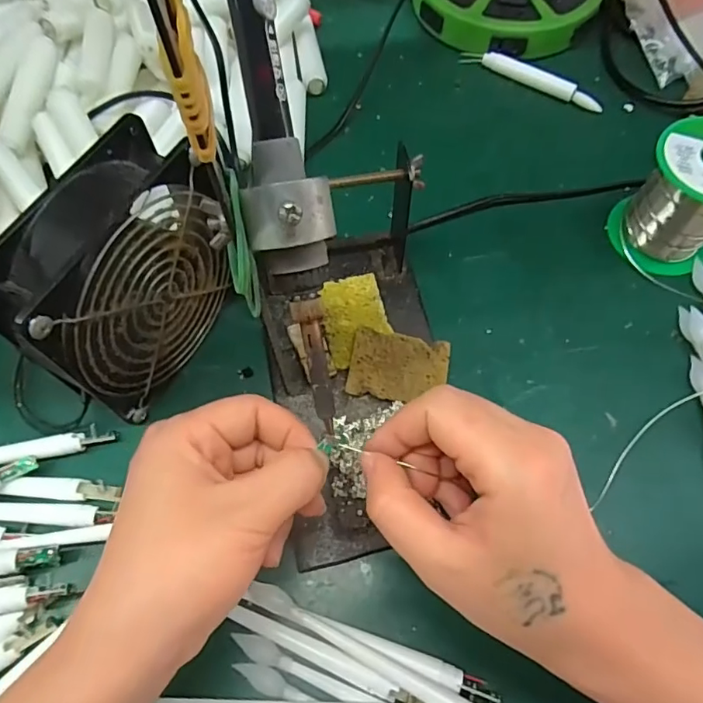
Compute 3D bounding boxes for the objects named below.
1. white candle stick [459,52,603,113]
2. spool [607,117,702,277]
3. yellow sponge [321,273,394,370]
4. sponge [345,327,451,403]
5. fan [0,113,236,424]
[{"bbox_3d":[0.144,-0.219,0.414,0.118,0.011,0.012,26,67,12],"label":"white candle stick"},{"bbox_3d":[0.211,-0.096,0.324,0.061,0.069,0.064,0,65,0],"label":"spool"},{"bbox_3d":[0.003,-0.019,0.314,0.038,0.005,0.056,-13,65,-6],"label":"yellow sponge"},{"bbox_3d":[0.027,0.010,0.299,0.055,0.010,0.039,9,65,4],"label":"sponge"},{"bbox_3d":[-0.112,-0.032,0.264,0.047,0.114,0.110,26,69,11],"label":"fan"}]

